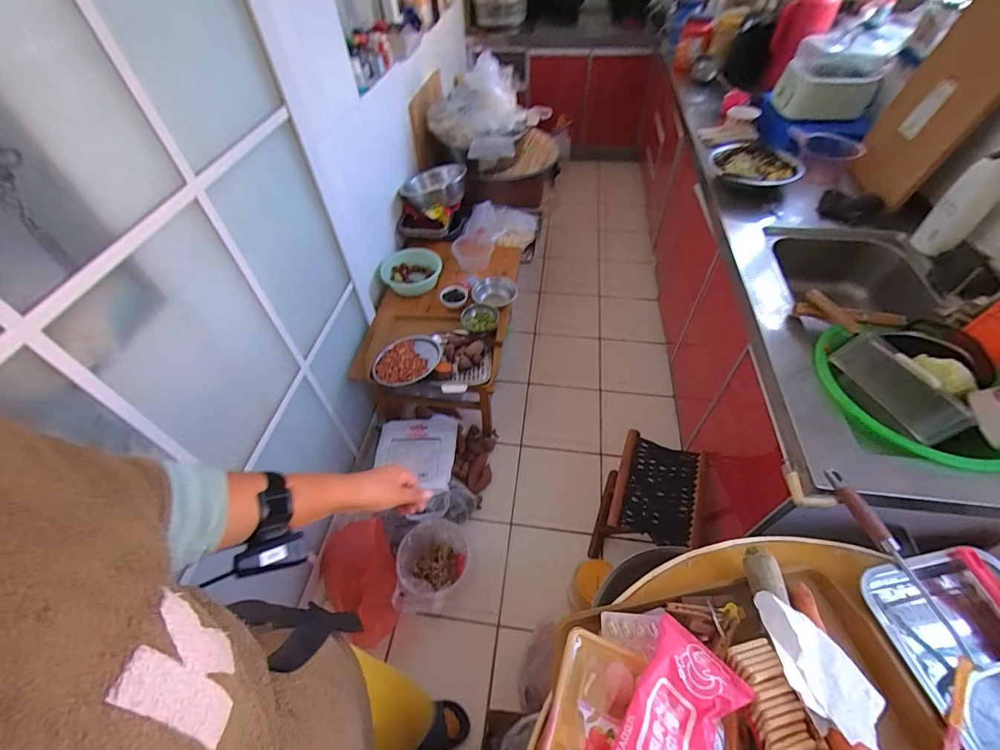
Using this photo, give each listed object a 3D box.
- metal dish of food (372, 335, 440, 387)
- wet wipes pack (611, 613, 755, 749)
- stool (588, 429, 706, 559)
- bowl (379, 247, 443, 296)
[{"bbox_3d":[-0.300,-0.041,1.353,0.210,0.049,0.199,-1,50,2],"label":"metal dish of food"},{"bbox_3d":[0.184,0.379,0.440,0.103,0.035,0.200,29,57,24],"label":"wet wipes pack"},{"bbox_3d":[0.433,0.396,1.280,0.224,0.301,0.281,16,53,15],"label":"stool"},{"bbox_3d":[-0.335,-0.391,1.606,0.227,0.075,0.207,-1,50,2],"label":"bowl"}]

